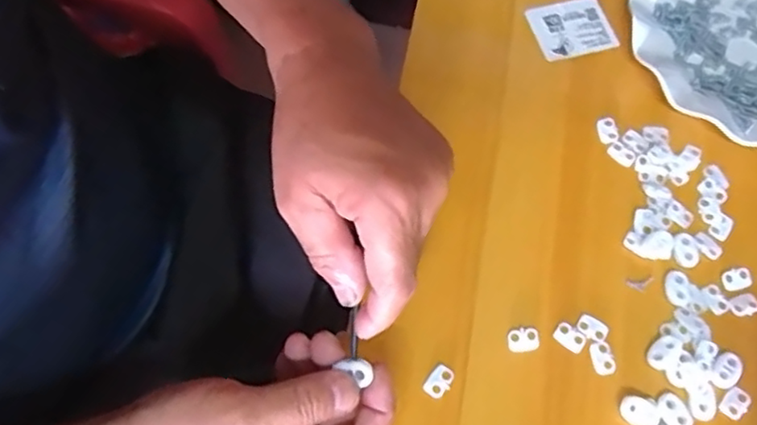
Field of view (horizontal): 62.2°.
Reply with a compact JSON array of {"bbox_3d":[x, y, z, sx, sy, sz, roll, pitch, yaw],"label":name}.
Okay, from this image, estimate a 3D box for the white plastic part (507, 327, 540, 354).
[{"bbox_3d":[0.088,0.077,0.379,0.020,0.004,0.015,-11,69,-7],"label":"white plastic part"}]

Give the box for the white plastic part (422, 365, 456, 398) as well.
[{"bbox_3d":[0.036,0.099,0.369,0.014,0.004,0.019,31,70,10],"label":"white plastic part"}]

